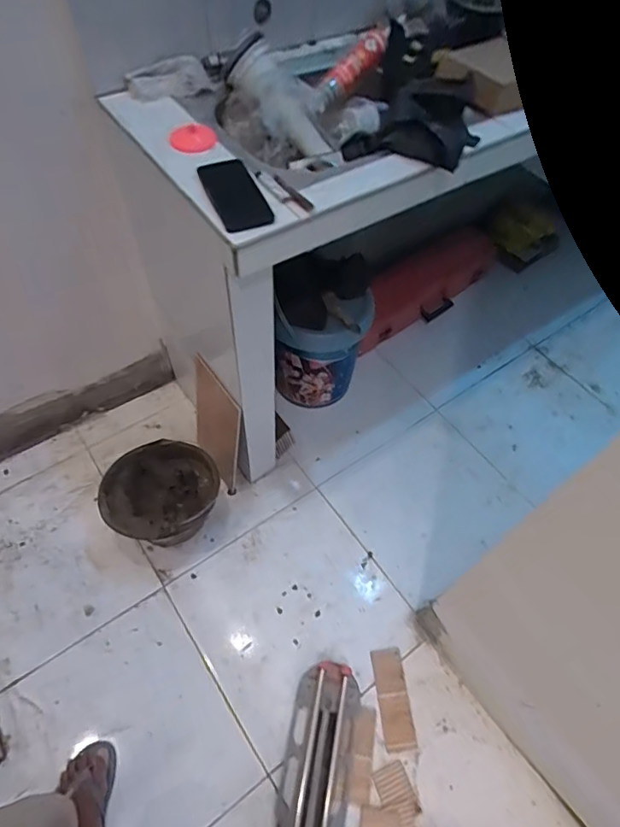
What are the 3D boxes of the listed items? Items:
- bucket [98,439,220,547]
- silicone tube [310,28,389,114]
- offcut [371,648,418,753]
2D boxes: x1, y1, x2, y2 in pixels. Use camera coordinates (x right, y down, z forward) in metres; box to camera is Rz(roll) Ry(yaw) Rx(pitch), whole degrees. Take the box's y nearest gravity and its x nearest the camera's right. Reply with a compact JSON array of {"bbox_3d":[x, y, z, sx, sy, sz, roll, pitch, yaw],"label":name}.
[{"bbox_3d":[-0.382,0.236,1.346,0.297,0.221,0.258,-22,61,-17],"label":"bucket"},{"bbox_3d":[0.087,-0.768,1.131,0.220,0.042,0.051,-42,63,9],"label":"silicone tube"},{"bbox_3d":[0.199,0.678,1.210,0.071,0.014,0.209,-3,56,-7],"label":"offcut"}]

